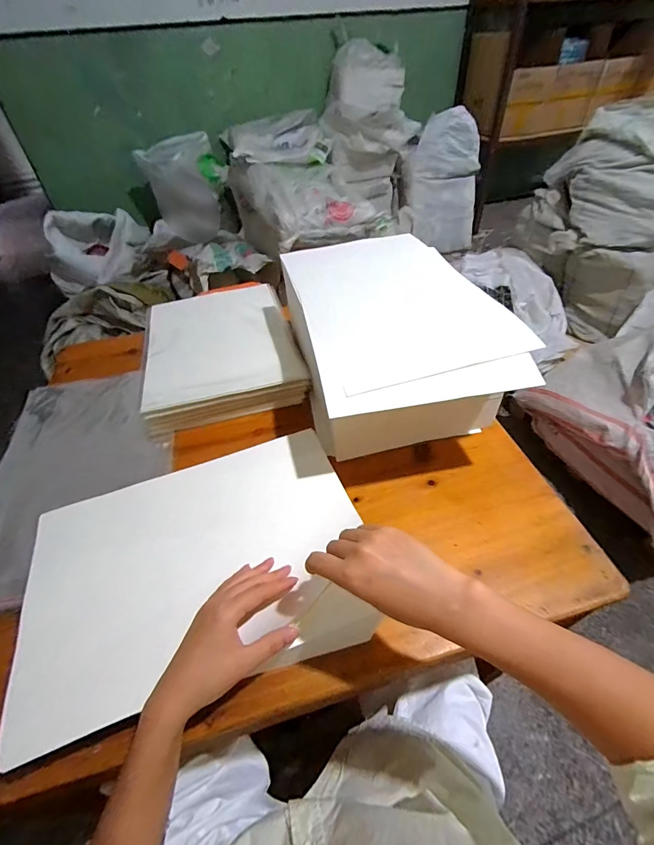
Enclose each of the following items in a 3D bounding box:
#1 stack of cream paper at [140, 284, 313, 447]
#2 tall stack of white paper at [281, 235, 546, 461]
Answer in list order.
[{"bbox_3d":[-0.203,-0.146,0.734,0.273,0.069,0.348,-13,48,-8],"label":"stack of cream paper"},{"bbox_3d":[0.097,-0.134,0.639,0.286,0.171,0.456,-11,47,-7],"label":"tall stack of white paper"}]

